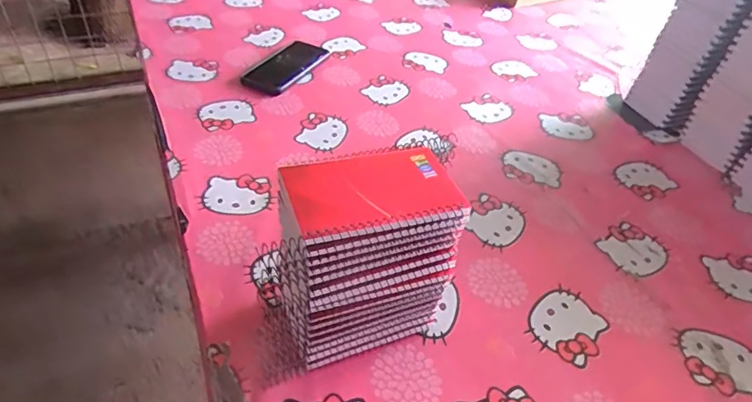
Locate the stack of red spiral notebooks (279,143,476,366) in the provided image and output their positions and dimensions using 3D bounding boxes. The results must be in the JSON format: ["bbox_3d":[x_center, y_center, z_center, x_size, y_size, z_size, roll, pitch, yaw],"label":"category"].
[{"bbox_3d":[-0.017,0.052,0.453,0.153,0.178,0.089,-11,45,-19],"label":"stack of red spiral notebooks"}]

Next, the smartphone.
[{"bbox_3d":[-0.150,-0.229,0.862,0.086,0.014,0.168,20,44,15],"label":"smartphone"}]

